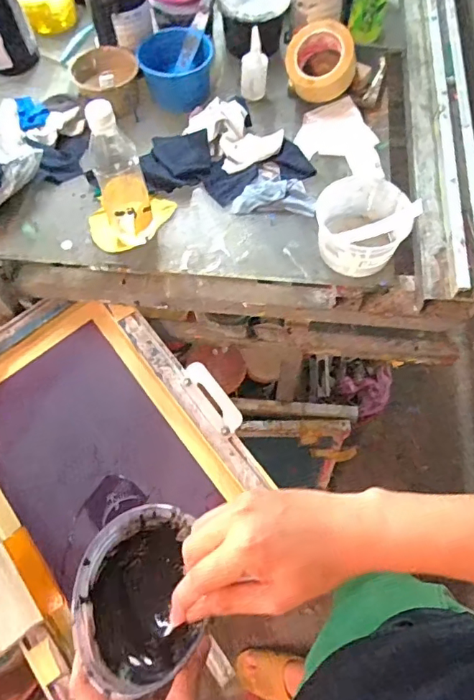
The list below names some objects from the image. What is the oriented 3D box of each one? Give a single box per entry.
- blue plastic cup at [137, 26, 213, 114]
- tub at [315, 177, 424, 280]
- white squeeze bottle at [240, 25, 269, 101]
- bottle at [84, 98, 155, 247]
[{"bbox_3d":[-0.101,-0.483,0.861,0.120,0.070,0.126,0,64,1],"label":"blue plastic cup"},{"bbox_3d":[0.172,-0.175,0.708,0.125,0.091,0.119,0,64,1],"label":"tub"},{"bbox_3d":[0.031,-0.484,0.855,0.043,0.100,0.039,-26,66,-11],"label":"white squeeze bottle"},{"bbox_3d":[-0.157,-0.226,0.673,0.064,0.210,0.054,-15,64,-6],"label":"bottle"}]

